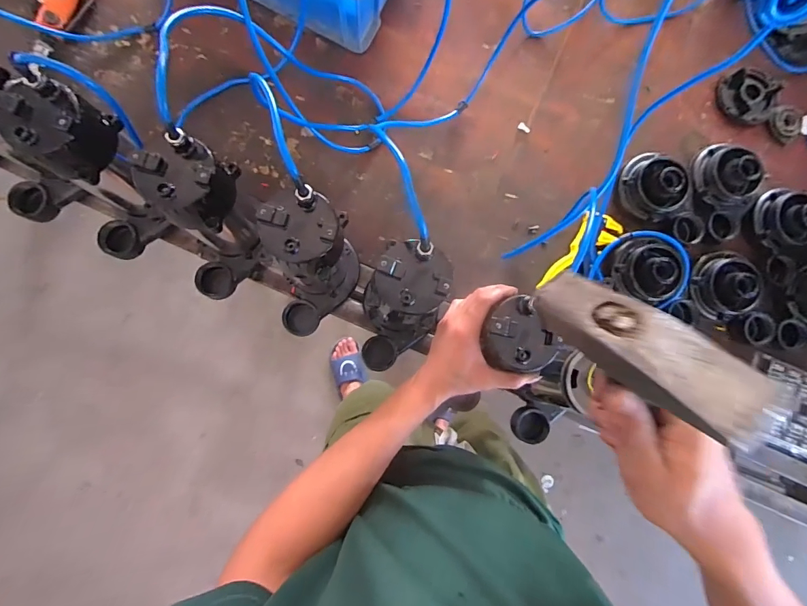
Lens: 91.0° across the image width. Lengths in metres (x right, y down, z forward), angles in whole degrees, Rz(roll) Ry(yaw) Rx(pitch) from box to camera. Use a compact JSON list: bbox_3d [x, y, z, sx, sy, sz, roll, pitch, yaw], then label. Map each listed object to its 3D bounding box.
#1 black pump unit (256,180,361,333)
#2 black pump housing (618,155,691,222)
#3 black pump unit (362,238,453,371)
[{"bbox_3d":[-0.124,-0.036,0.528,0.088,0.226,0.157,12,87,-2],"label":"black pump unit"},{"bbox_3d":[0.426,-0.195,0.657,0.111,0.051,0.119,0,88,-3],"label":"black pump housing"},{"bbox_3d":[-0.002,0.021,0.526,0.098,0.212,0.152,8,88,-2],"label":"black pump unit"}]

